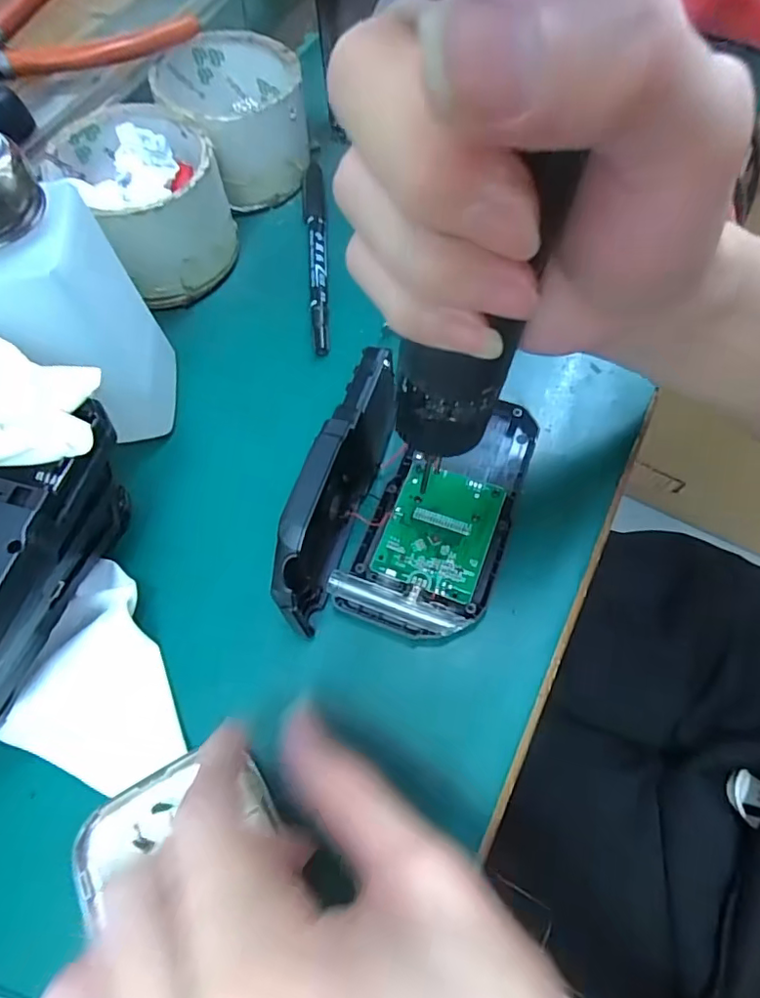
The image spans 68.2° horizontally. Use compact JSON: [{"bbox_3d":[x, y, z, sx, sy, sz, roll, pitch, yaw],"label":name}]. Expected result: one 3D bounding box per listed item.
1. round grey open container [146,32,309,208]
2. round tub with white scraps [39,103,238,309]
[{"bbox_3d":[-0.081,-0.224,0.328,0.076,0.053,0.086,-22,67,-7],"label":"round grey open container"},{"bbox_3d":[-0.119,-0.156,0.296,0.077,0.057,0.072,-1,66,2],"label":"round tub with white scraps"}]

